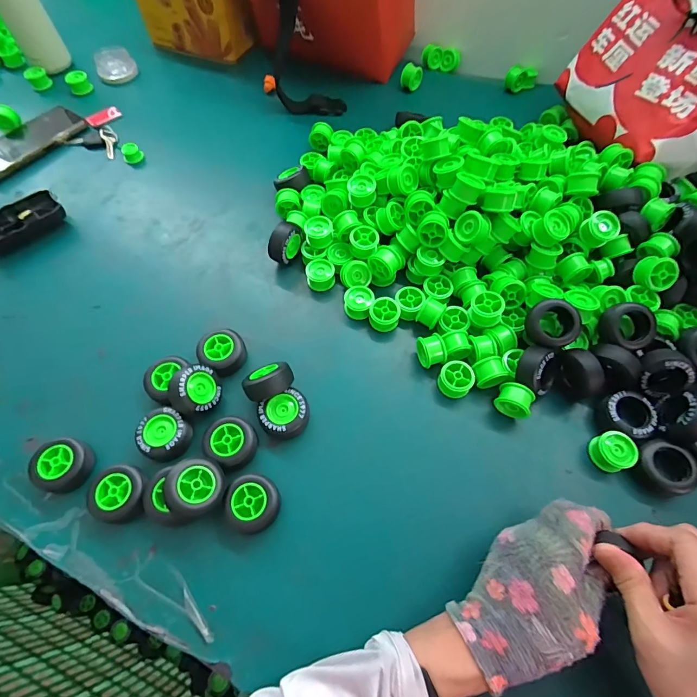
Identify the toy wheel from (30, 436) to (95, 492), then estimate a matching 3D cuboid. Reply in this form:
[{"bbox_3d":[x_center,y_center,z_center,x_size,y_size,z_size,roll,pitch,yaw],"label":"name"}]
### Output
[{"bbox_3d":[-0.268,0.110,0.372,0.043,0.027,0.047,0,62,0],"label":"toy wheel"}]

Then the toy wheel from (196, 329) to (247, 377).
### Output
[{"bbox_3d":[-0.134,0.005,0.427,0.046,0.023,0.048,0,62,0],"label":"toy wheel"}]

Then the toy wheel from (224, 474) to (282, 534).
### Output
[{"bbox_3d":[-0.085,0.140,0.358,0.044,0.023,0.047,0,62,0],"label":"toy wheel"}]

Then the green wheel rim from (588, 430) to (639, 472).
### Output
[{"bbox_3d":[0.249,0.097,0.373,0.030,0.025,0.034,-15,63,-8],"label":"green wheel rim"}]

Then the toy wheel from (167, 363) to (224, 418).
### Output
[{"bbox_3d":[-0.148,0.043,0.393,0.052,0.022,0.047,56,44,-19],"label":"toy wheel"}]

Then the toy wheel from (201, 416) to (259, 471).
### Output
[{"bbox_3d":[-0.113,0.090,0.382,0.049,0.024,0.045,0,62,0],"label":"toy wheel"}]

